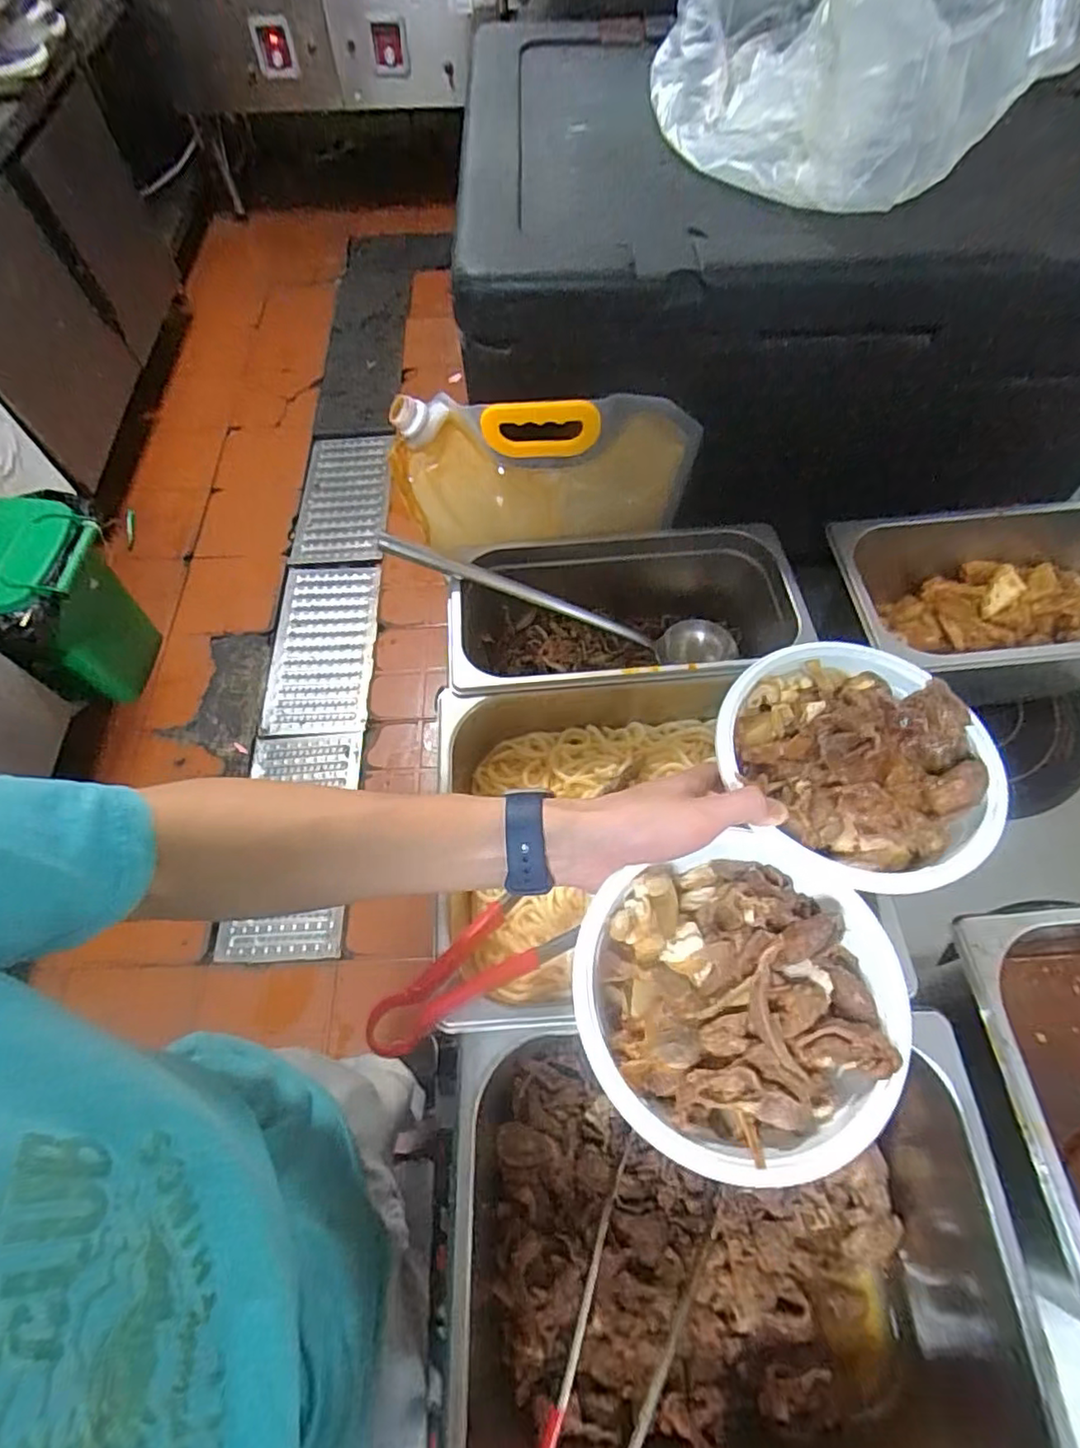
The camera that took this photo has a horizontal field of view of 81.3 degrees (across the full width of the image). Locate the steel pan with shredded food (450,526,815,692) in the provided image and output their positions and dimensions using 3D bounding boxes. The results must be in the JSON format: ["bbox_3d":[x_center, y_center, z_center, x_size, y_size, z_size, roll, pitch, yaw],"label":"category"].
[{"bbox_3d":[0.085,-0.085,0.615,0.347,0.109,0.166,-5,62,-2],"label":"steel pan with shredded food"}]

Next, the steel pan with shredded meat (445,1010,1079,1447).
[{"bbox_3d":[0.133,0.342,0.411,0.363,0.156,0.276,-2,62,0],"label":"steel pan with shredded meat"}]

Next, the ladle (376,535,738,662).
[{"bbox_3d":[0.029,-0.122,0.617,0.372,0.051,0.049,13,60,-21],"label":"ladle"}]

